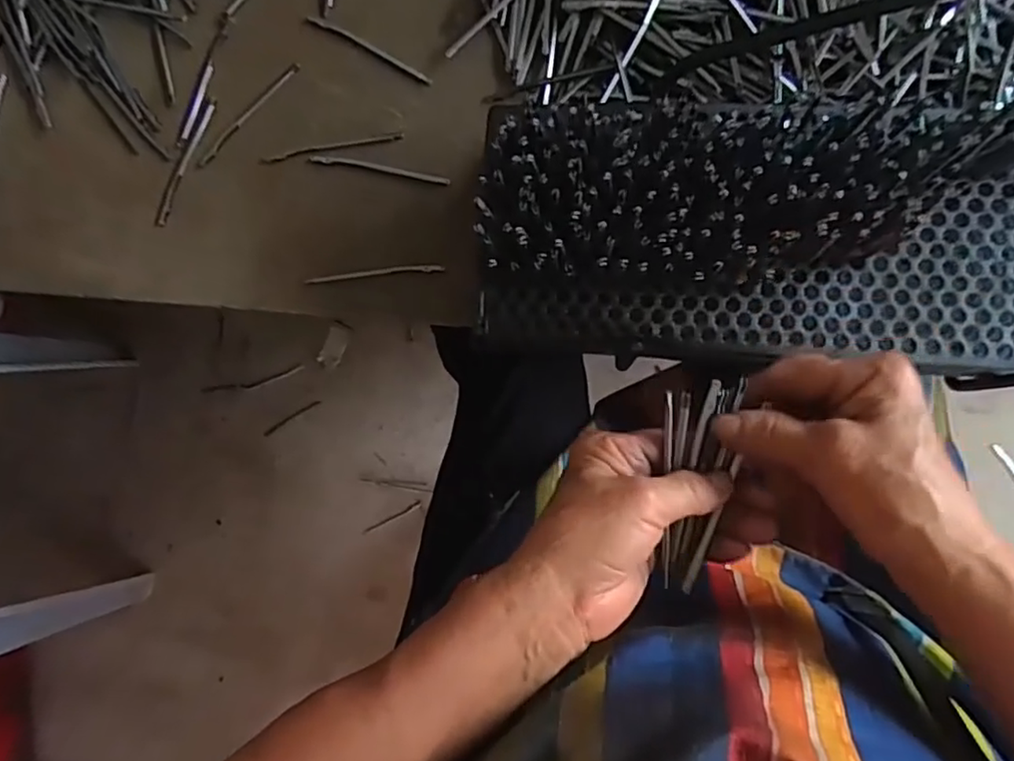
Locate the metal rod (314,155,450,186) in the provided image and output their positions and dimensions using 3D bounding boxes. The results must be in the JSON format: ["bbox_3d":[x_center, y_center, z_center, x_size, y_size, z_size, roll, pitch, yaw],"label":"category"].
[{"bbox_3d":[-0.094,-0.157,0.465,0.106,0.007,0.008,12,93,6],"label":"metal rod"}]

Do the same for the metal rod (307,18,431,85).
[{"bbox_3d":[-0.102,-0.248,0.469,0.107,0.004,0.006,30,95,5],"label":"metal rod"}]

